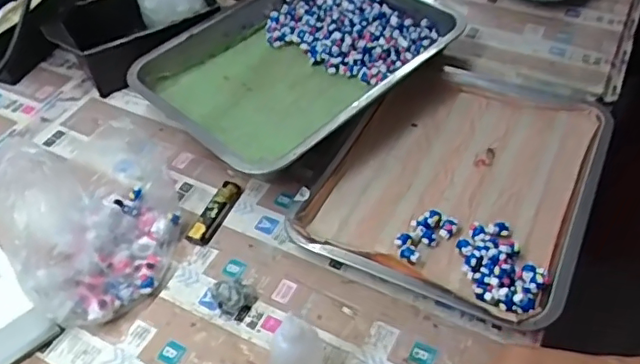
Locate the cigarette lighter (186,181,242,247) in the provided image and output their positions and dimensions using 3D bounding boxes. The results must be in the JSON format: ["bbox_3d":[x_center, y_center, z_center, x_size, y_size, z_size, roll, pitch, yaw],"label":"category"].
[{"bbox_3d":[-0.110,0.031,0.606,0.025,0.016,0.080,17,51,17],"label":"cigarette lighter"}]

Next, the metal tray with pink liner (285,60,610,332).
[{"bbox_3d":[0.144,-0.004,0.604,0.257,0.045,0.295,20,52,19],"label":"metal tray with pink liner"}]

